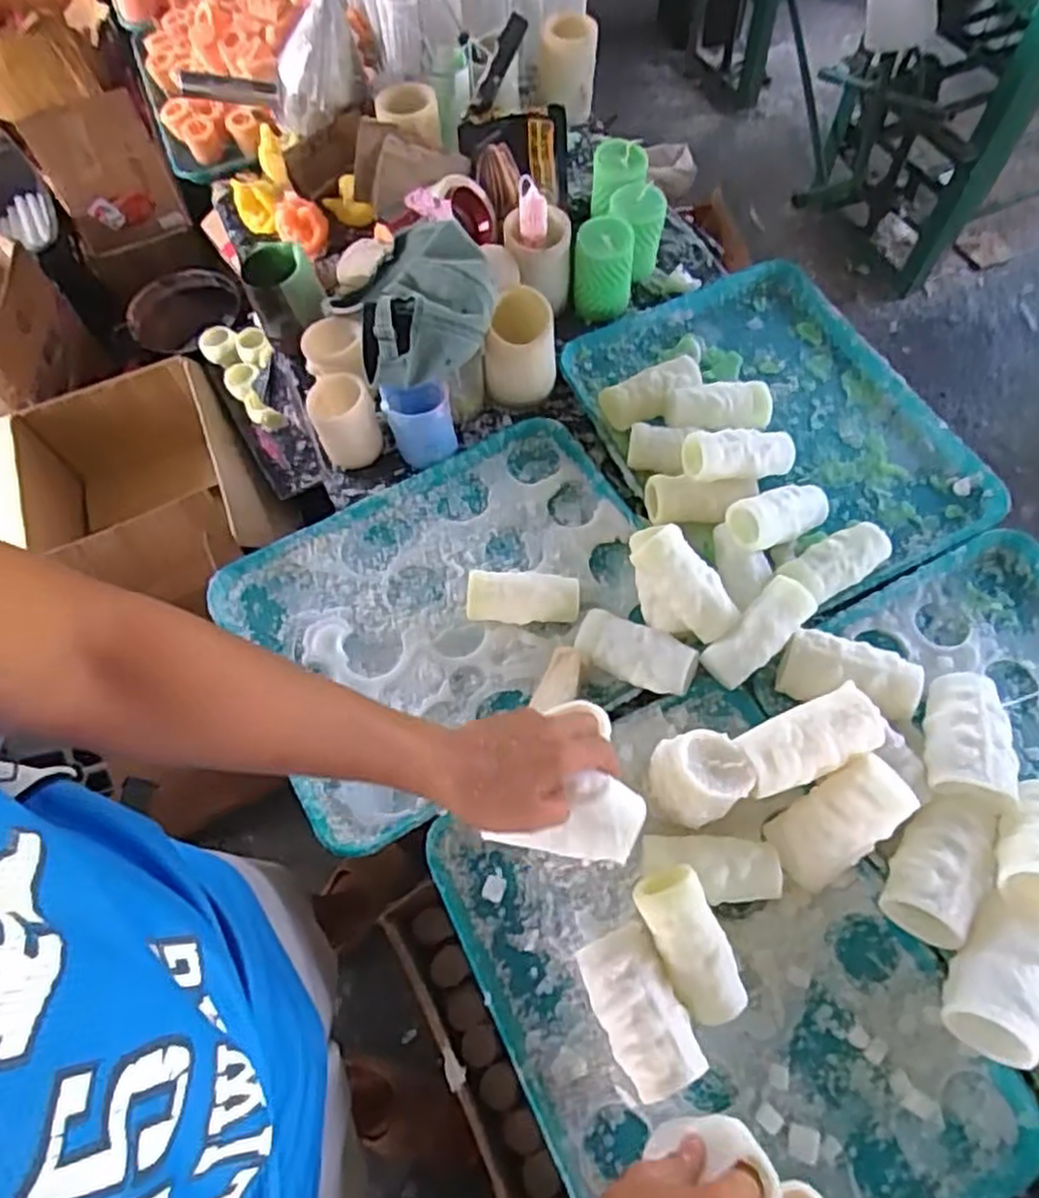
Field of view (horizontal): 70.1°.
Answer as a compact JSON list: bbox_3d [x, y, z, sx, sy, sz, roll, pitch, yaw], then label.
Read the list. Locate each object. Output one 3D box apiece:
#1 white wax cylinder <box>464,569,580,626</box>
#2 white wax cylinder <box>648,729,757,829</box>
[{"bbox_3d":[0.004,0.000,0.755,0.111,0.041,0.046,0,64,3],"label":"white wax cylinder"},{"bbox_3d":[0.151,0.155,0.642,0.069,0.081,0.074,-1,64,2],"label":"white wax cylinder"}]

